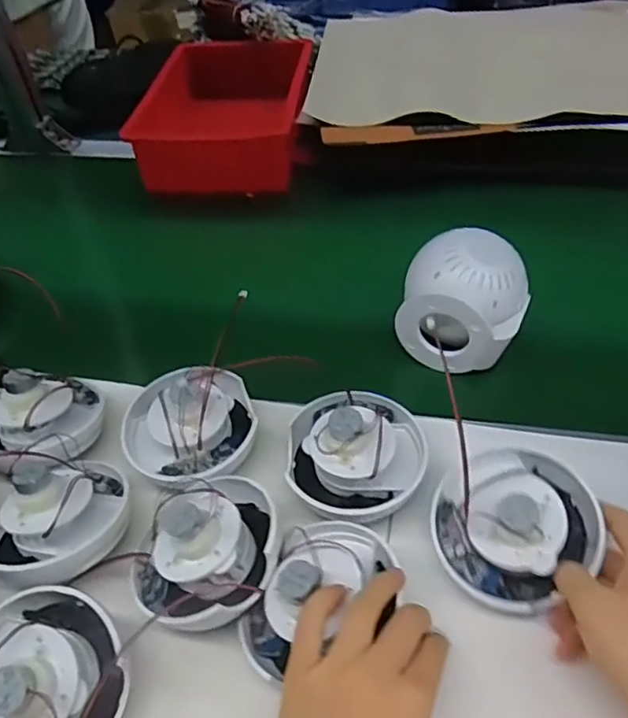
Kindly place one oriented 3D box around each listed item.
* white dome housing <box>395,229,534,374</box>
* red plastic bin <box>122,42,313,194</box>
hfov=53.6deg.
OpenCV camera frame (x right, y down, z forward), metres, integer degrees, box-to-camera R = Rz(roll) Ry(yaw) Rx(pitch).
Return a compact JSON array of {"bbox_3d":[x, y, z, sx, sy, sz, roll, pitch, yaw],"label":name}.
[{"bbox_3d":[0.135,-0.057,0.558,0.103,0.093,0.099,11,48,18],"label":"white dome housing"},{"bbox_3d":[-0.117,-0.323,0.830,0.201,0.087,0.261,-2,46,5],"label":"red plastic bin"}]

